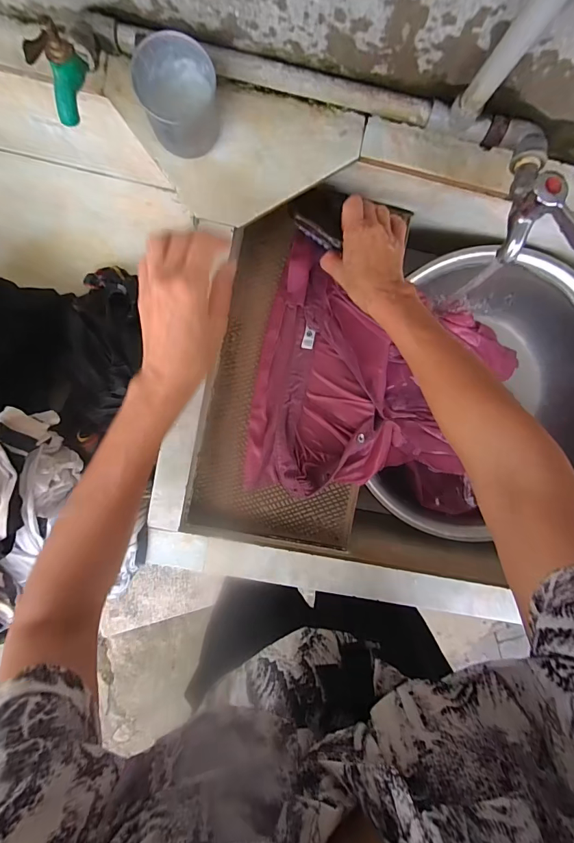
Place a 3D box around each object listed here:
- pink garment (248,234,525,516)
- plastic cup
[{"bbox_3d":[0.136,-0.035,0.517,0.340,0.092,0.287,13,98,-4],"label":"pink garment"},{"bbox_3d":[-0.098,-0.298,0.365,0.068,0.070,0.071,0,99,-2],"label":"plastic cup"}]

